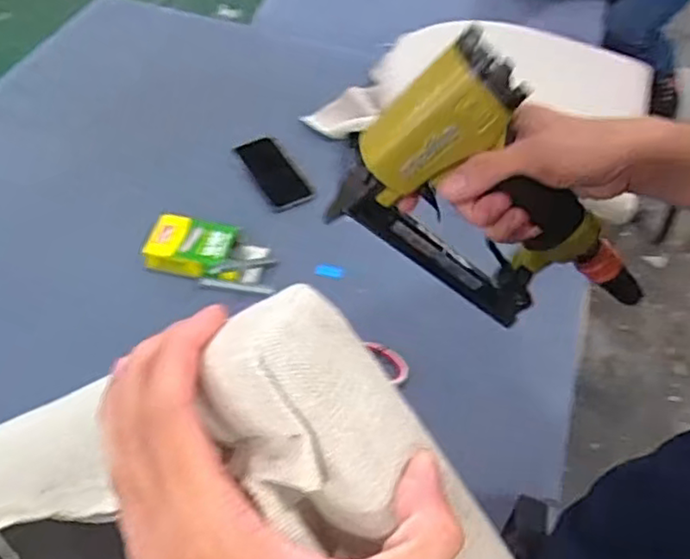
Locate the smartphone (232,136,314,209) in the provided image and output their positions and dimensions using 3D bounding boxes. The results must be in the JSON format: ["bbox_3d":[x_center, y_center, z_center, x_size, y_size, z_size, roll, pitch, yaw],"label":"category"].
[{"bbox_3d":[-0.111,-0.169,1.023,0.074,0.012,0.168,-23,56,-20],"label":"smartphone"}]

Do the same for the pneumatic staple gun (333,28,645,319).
[{"bbox_3d":[0.093,-0.044,0.438,0.122,0.244,0.048,-28,44,24],"label":"pneumatic staple gun"}]

